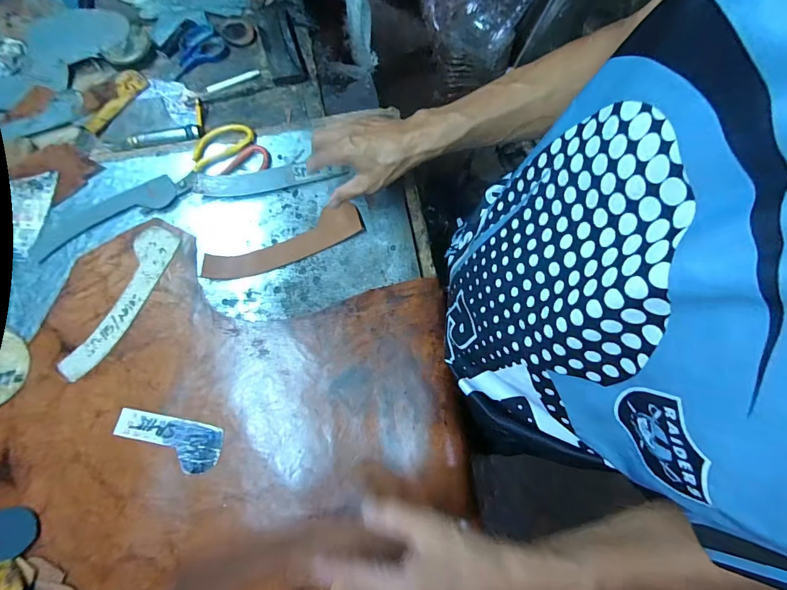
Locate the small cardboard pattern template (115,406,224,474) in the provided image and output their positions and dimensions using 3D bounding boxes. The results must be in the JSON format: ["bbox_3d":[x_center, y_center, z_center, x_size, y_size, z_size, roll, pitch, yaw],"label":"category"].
[{"bbox_3d":[-0.258,0.166,0.434,0.121,0.004,0.051,12,73,2],"label":"small cardboard pattern template"}]

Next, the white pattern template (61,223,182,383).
[{"bbox_3d":[-0.346,0.006,0.482,0.051,0.004,0.208,21,73,5],"label":"white pattern template"}]

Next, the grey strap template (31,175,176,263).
[{"bbox_3d":[-0.391,-0.113,0.510,0.192,0.010,0.059,-25,75,-9],"label":"grey strap template"}]

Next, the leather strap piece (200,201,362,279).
[{"bbox_3d":[-0.145,-0.067,0.503,0.208,0.014,0.051,-22,75,-7],"label":"leather strap piece"}]

